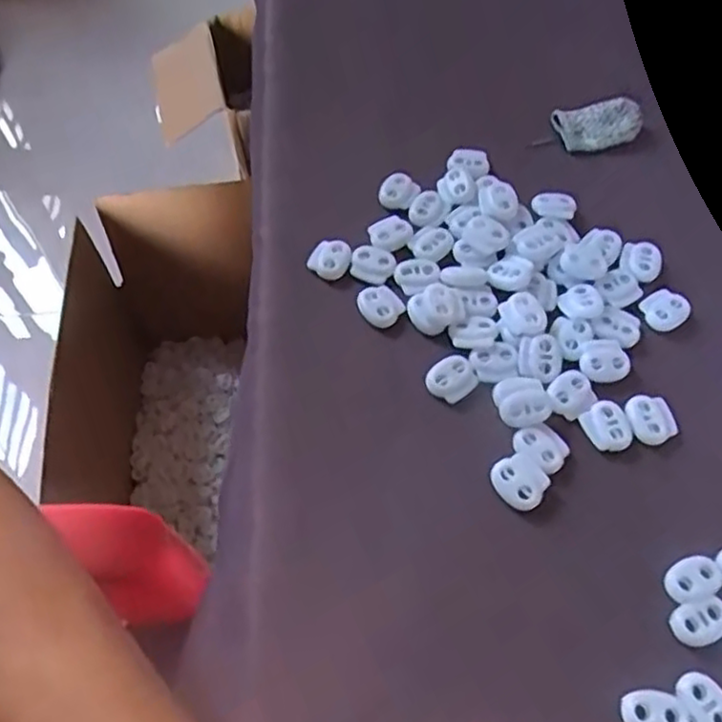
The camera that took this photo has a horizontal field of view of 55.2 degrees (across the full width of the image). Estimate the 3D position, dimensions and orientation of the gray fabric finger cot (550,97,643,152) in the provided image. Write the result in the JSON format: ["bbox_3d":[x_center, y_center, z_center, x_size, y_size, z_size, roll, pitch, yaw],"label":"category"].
[{"bbox_3d":[0.134,-0.133,0.388,0.047,0.009,0.029,-8,60,-3],"label":"gray fabric finger cot"}]

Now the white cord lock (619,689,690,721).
[{"bbox_3d":[0.101,0.122,0.237,0.023,0.004,0.015,3,60,3],"label":"white cord lock"}]

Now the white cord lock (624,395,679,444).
[{"bbox_3d":[0.125,0.024,0.295,0.020,0.004,0.022,-12,60,-6],"label":"white cord lock"}]

